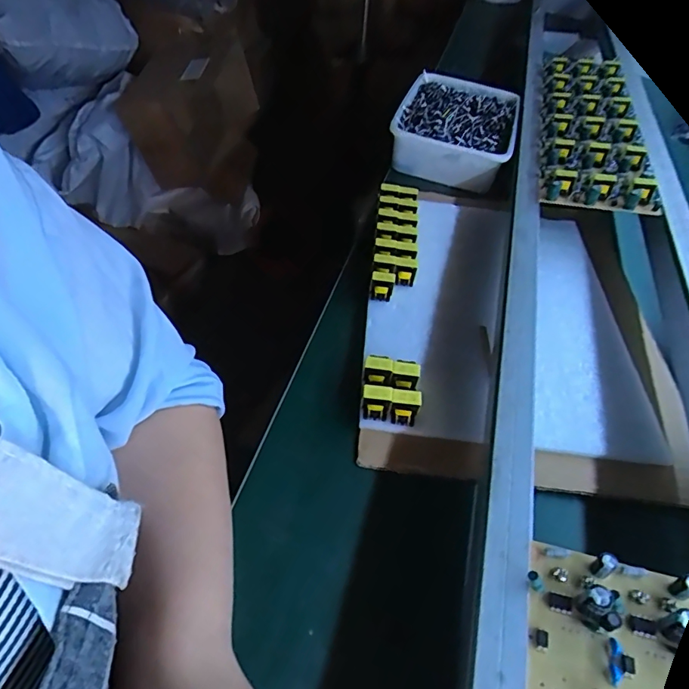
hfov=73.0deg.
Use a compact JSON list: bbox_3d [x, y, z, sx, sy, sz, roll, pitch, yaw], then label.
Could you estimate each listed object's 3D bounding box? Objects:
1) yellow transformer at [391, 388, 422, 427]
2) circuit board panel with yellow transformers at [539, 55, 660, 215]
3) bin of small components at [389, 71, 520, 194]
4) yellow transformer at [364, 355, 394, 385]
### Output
[{"bbox_3d":[0.043,0.045,0.329,0.019,0.024,0.017,8,50,7],"label":"yellow transformer"},{"bbox_3d":[0.313,-0.283,0.594,0.113,0.034,0.498,12,51,10],"label":"circuit board panel with yellow transformers"},{"bbox_3d":[0.155,-0.299,0.636,0.148,0.051,0.240,15,52,13],"label":"bin of small components"},{"bbox_3d":[0.025,0.024,0.348,0.020,0.028,0.019,7,50,6],"label":"yellow transformer"}]

